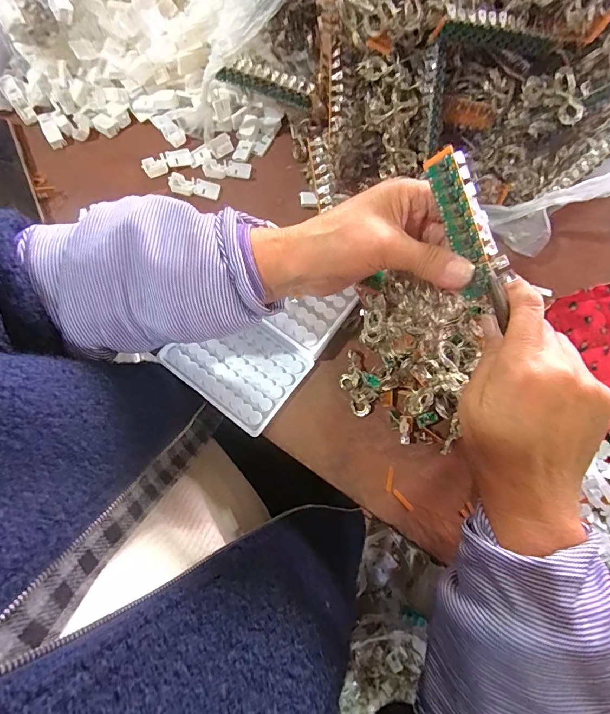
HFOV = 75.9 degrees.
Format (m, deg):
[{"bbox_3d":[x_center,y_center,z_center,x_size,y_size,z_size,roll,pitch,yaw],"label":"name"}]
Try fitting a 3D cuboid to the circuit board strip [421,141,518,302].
[{"bbox_3d":[0.102,-0.086,0.250,0.028,0.018,0.092,-21,89,-6],"label":"circuit board strip"}]

